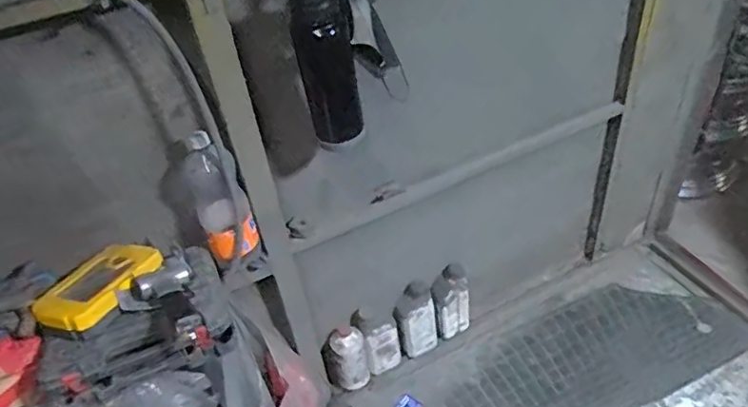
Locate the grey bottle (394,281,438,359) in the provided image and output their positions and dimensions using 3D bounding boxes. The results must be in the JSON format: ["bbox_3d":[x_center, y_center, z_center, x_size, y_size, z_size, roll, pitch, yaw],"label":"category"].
[{"bbox_3d":[0.109,0.303,1.457,0.104,0.214,0.049,-6,15,2],"label":"grey bottle"}]

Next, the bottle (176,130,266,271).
[{"bbox_3d":[-0.277,0.012,1.019,0.100,0.282,0.103,-19,42,-14],"label":"bottle"}]

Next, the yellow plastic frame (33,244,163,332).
[{"bbox_3d":[-0.437,0.128,0.905,0.105,0.033,0.189,21,48,29],"label":"yellow plastic frame"}]

